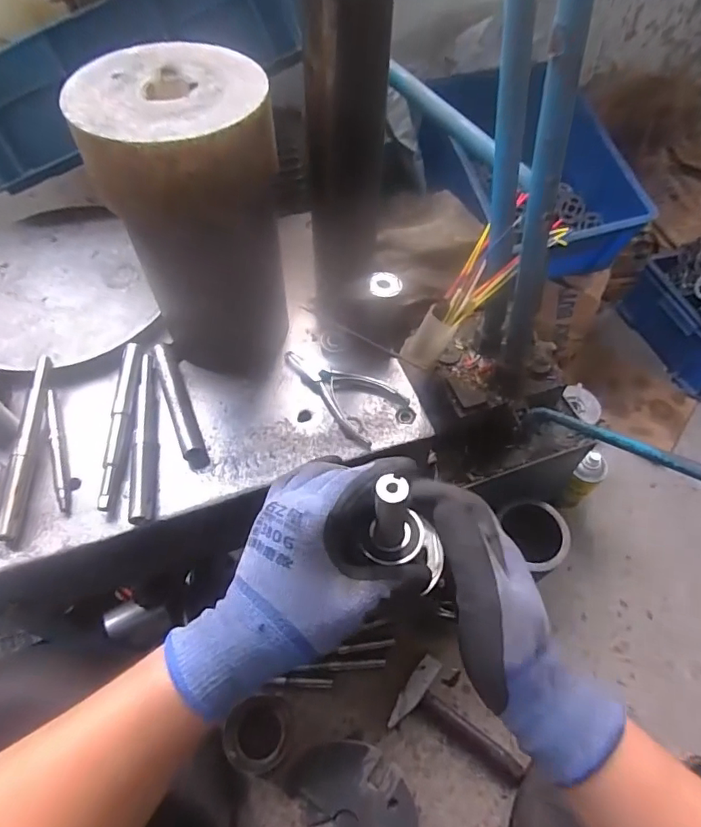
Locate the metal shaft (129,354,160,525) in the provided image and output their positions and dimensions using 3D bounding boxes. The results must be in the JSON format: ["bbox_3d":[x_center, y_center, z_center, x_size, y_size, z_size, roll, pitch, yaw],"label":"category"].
[{"bbox_3d":[-0.198,0.018,0.494,0.019,0.019,0.182,-8,57,-5],"label":"metal shaft"}]

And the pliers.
[{"bbox_3d":[-0.009,-0.030,0.536,0.135,0.012,0.076,38,64,21],"label":"pliers"}]

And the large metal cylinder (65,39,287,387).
[{"bbox_3d":[-0.135,-0.167,0.476,0.143,0.253,0.137,-19,59,-12],"label":"large metal cylinder"}]

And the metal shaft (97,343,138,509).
[{"bbox_3d":[-0.223,0.005,0.496,0.018,0.011,0.181,-3,57,-2],"label":"metal shaft"}]

